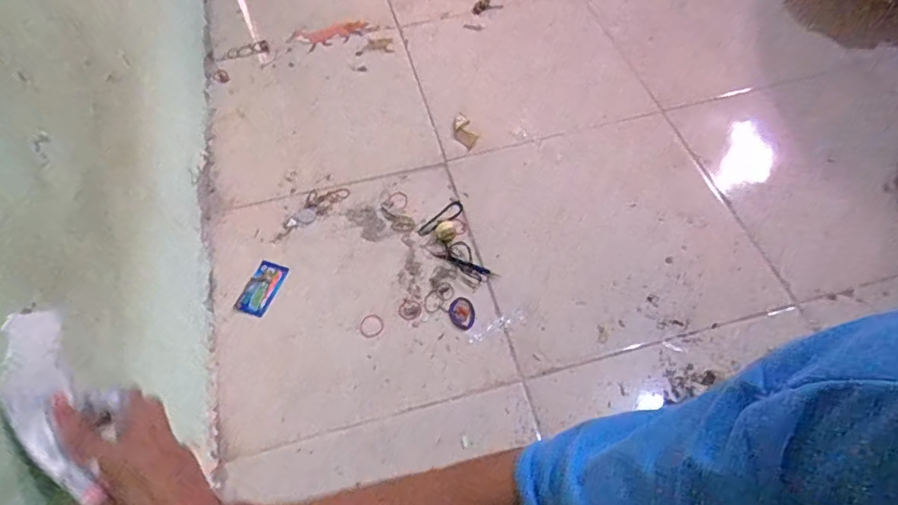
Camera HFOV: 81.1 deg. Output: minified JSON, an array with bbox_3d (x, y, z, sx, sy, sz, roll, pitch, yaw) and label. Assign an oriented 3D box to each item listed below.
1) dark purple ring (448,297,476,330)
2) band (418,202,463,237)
[{"bbox_3d":[0.018,0.084,0.730,0.034,0.004,0.046,-16,57,-8],"label":"dark purple ring"},{"bbox_3d":[-0.010,-0.053,0.819,0.027,0.004,0.088,39,66,24],"label":"band"}]

